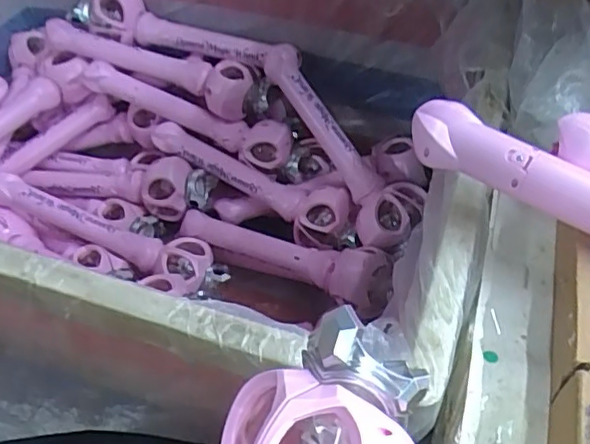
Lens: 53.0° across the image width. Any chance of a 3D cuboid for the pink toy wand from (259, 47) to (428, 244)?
[{"bbox_3d":[0.057,-0.113,0.832,0.100,0.080,0.326,-33,86,-23],"label":"pink toy wand"}]

